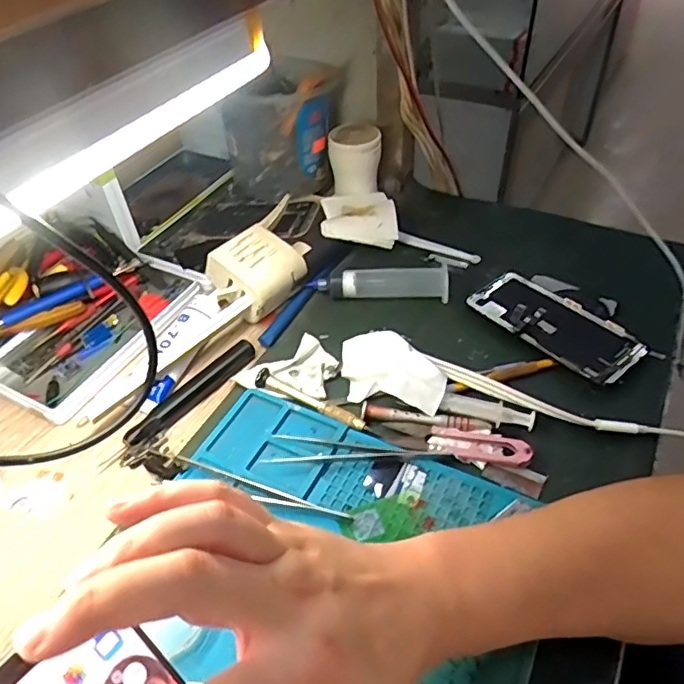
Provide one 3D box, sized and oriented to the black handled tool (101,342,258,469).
[{"bbox_3d":[-0.123,0.045,0.446,0.019,0.012,0.141,29,53,29],"label":"black handled tool"}]

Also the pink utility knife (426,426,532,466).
[{"bbox_3d":[0.097,0.073,0.403,0.069,0.008,0.023,8,46,12],"label":"pink utility knife"}]

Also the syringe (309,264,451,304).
[{"bbox_3d":[0.035,-0.054,0.525,0.123,0.027,0.026,4,45,8],"label":"syringe"}]

